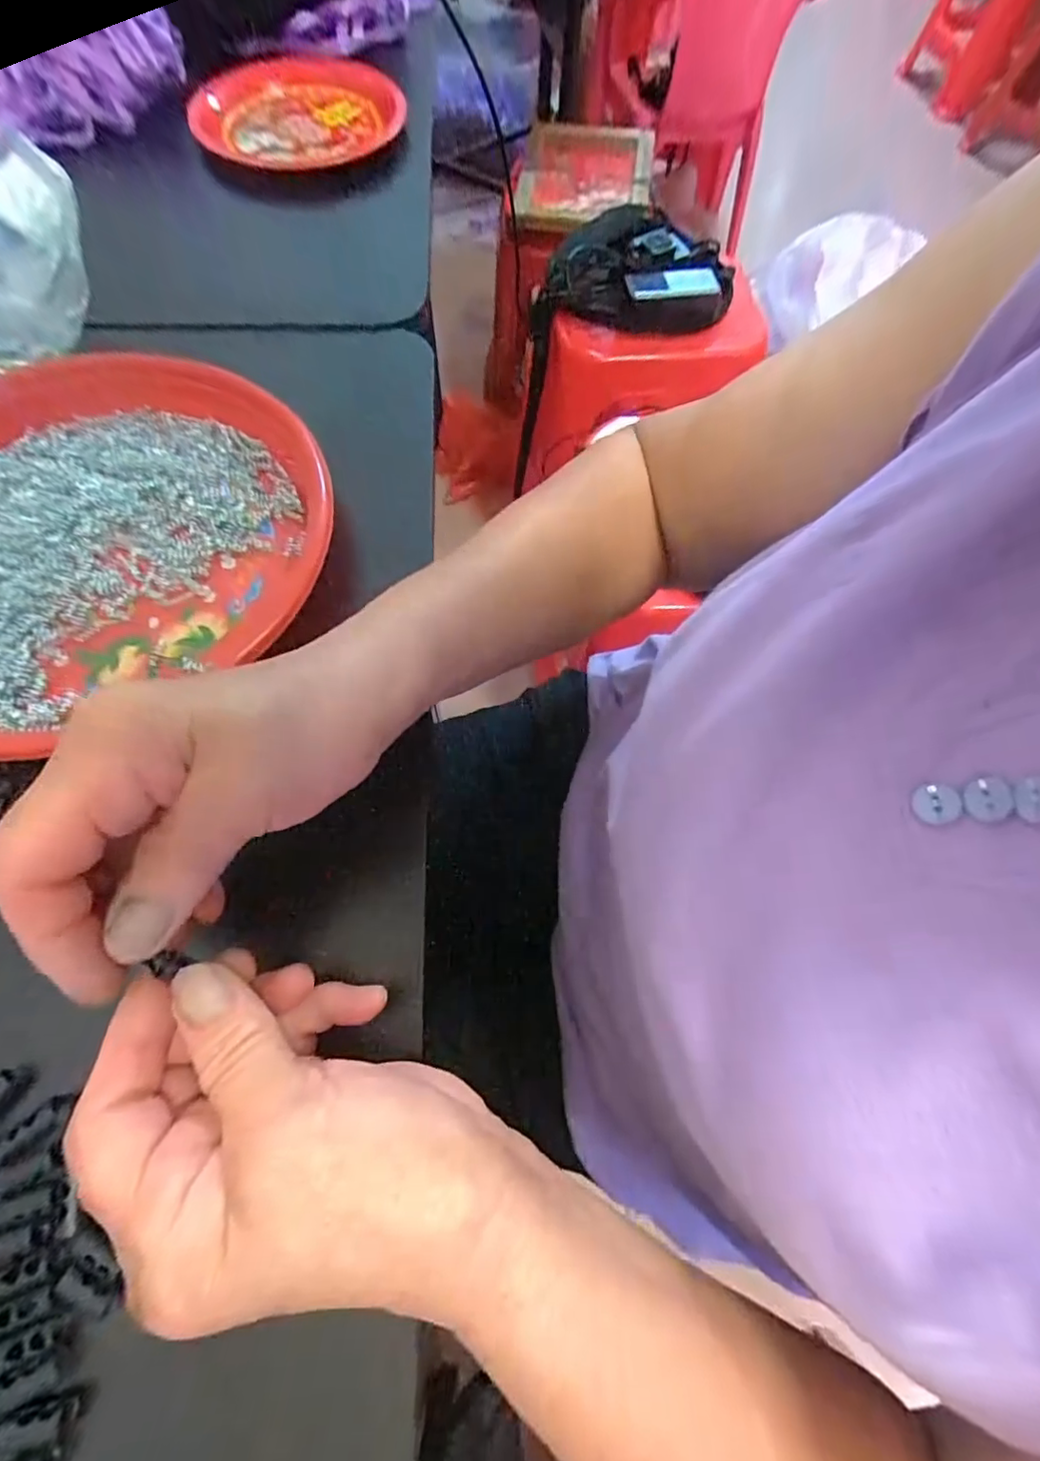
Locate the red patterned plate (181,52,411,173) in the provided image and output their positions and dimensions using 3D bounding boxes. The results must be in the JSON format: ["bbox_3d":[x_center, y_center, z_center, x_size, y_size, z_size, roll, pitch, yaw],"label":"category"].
[{"bbox_3d":[-0.178,-0.493,0.445,0.151,0.030,0.142,1,67,-2],"label":"red patterned plate"}]

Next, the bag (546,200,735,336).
[{"bbox_3d":[0.178,-0.672,0.832,0.282,0.075,0.184,-10,68,-6],"label":"bag"}]

